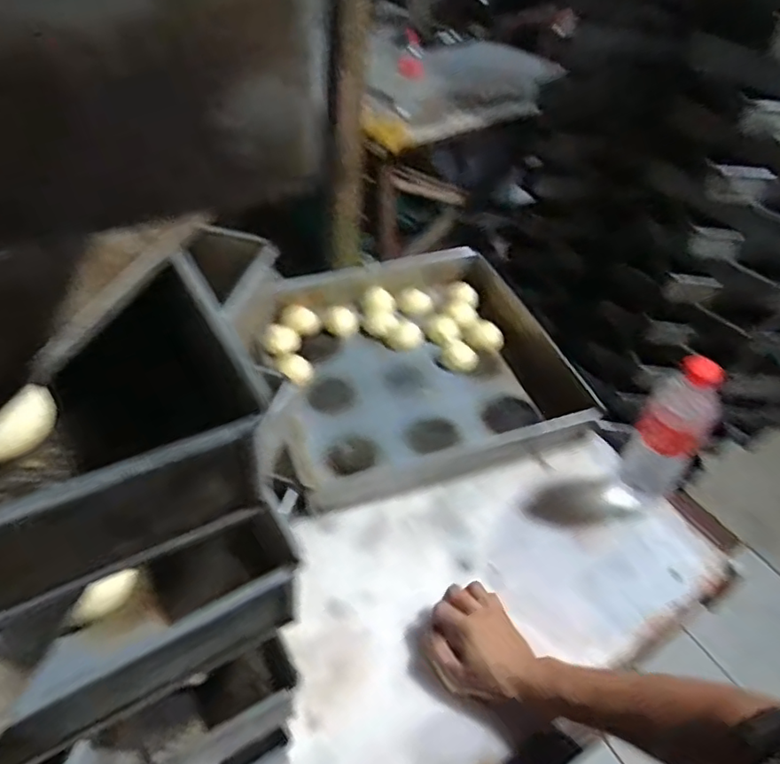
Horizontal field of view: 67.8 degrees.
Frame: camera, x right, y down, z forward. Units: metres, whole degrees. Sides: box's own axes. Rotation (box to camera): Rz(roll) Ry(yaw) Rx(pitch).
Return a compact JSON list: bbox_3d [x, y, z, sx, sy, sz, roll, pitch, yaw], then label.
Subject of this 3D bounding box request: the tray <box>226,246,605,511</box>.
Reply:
[{"bbox_3d":[0.017,-0.044,0.881,0.420,0.110,0.444,-9,45,-15],"label":"tray"}]

